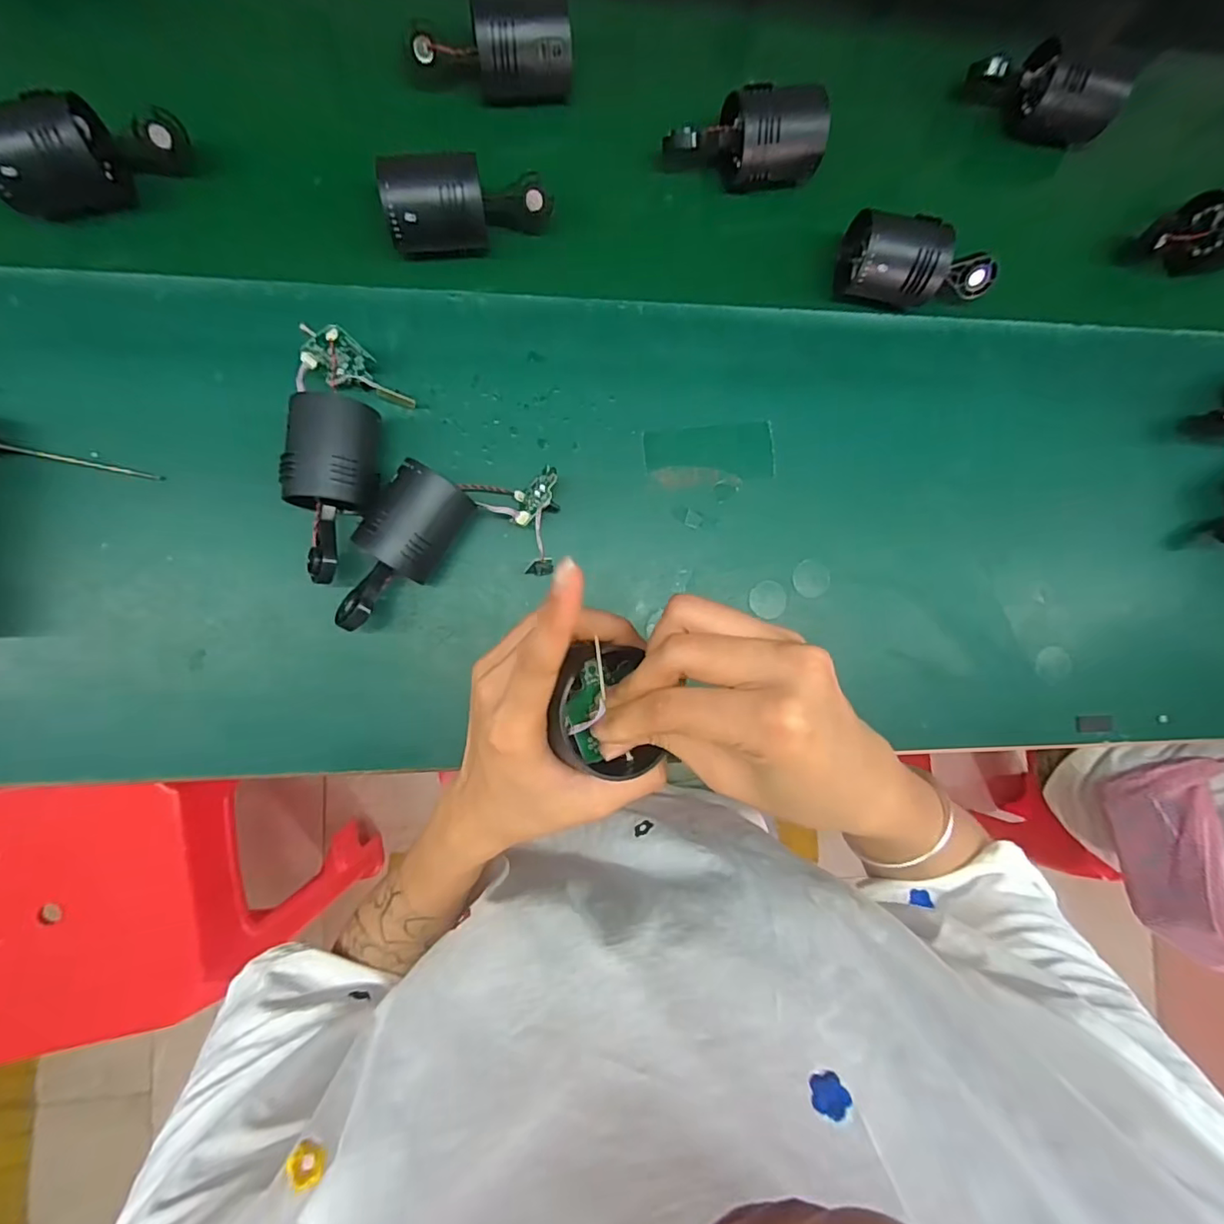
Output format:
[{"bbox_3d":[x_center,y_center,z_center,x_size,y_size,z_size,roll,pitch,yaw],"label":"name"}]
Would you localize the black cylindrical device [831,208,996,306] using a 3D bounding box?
[{"bbox_3d":[0.235,-0.262,0.428,0.126,0.047,0.056,11,88,-6],"label":"black cylindrical device"}]

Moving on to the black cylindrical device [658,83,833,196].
[{"bbox_3d":[0.099,-0.355,0.424,0.118,0.057,0.052,0,89,-6],"label":"black cylindrical device"}]

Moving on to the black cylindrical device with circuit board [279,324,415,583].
[{"bbox_3d":[-0.174,-0.102,0.373,0.066,0.053,0.164,1,89,-6],"label":"black cylindrical device with circuit board"}]

